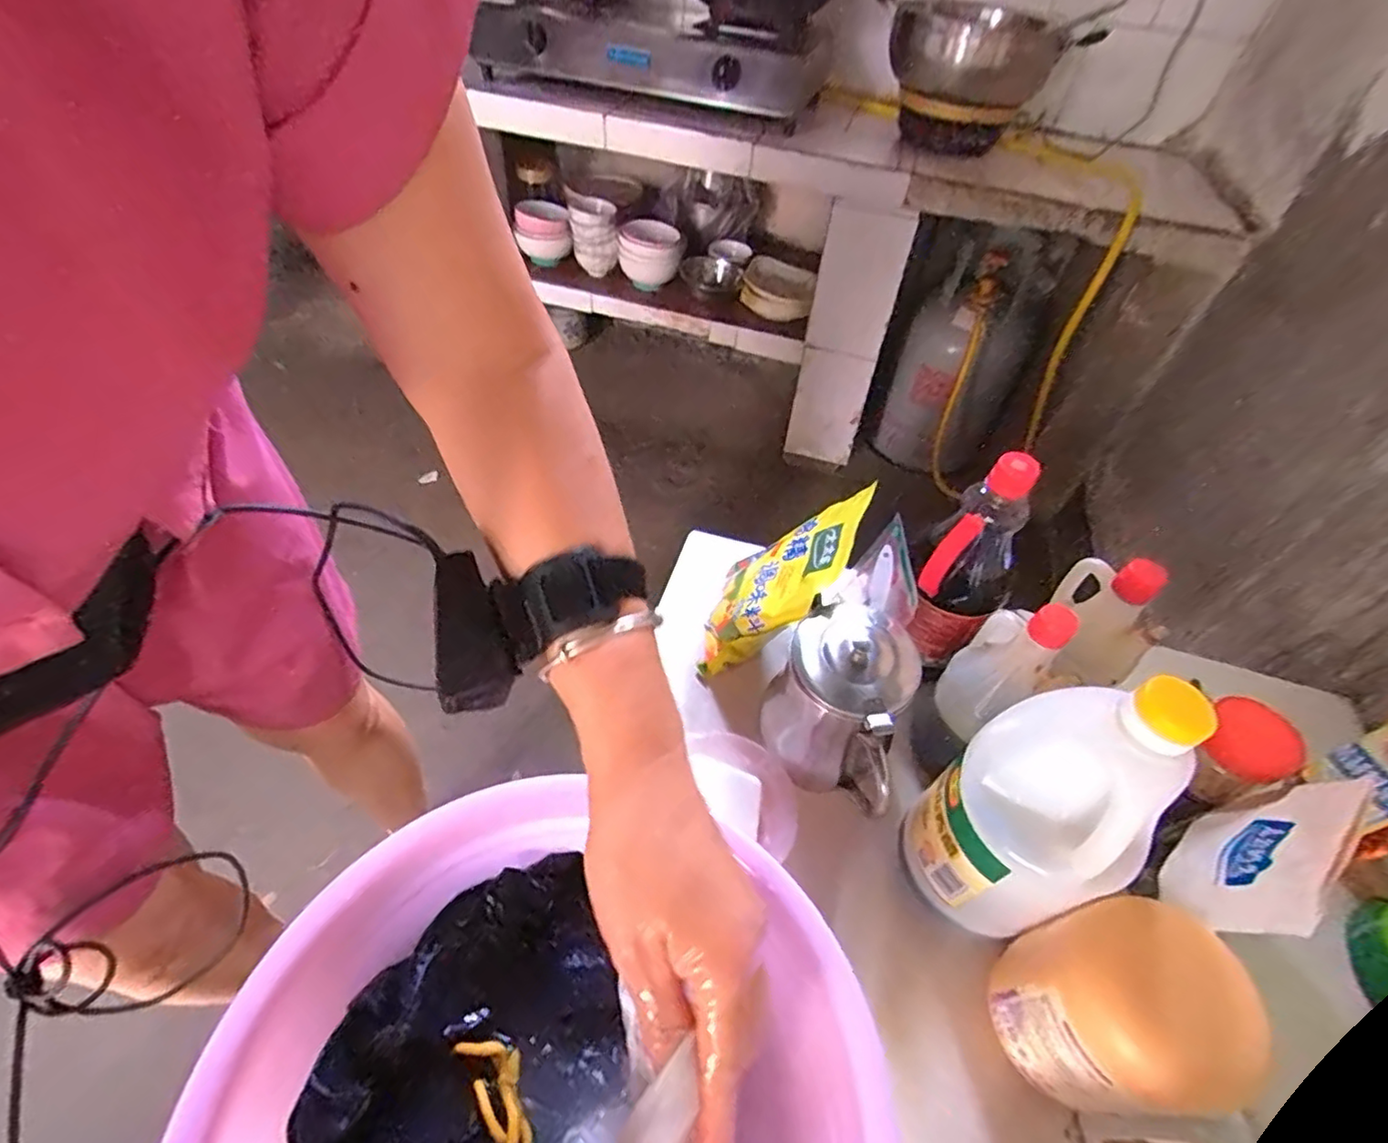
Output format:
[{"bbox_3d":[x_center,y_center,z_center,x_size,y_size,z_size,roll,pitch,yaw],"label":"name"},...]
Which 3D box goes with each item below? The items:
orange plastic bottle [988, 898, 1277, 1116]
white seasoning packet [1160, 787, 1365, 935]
[{"bbox_3d":[0.258,0.269,0.390,0.076,0.158,0.097,12,51,5],"label":"orange plastic bottle"},{"bbox_3d":[0.382,0.195,0.422,0.139,0.106,0.025,-26,77,-32],"label":"white seasoning packet"}]

